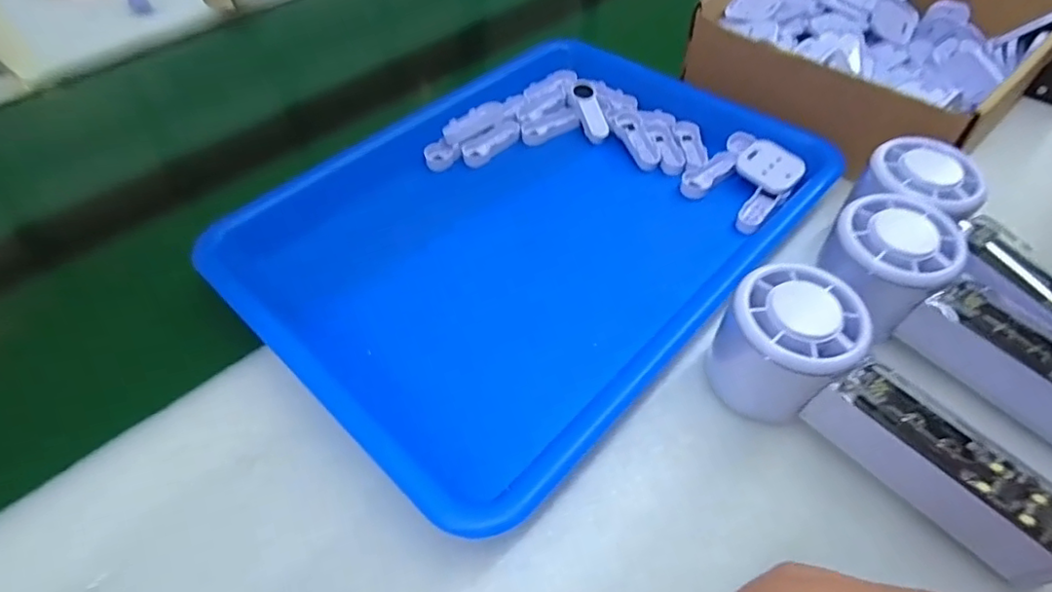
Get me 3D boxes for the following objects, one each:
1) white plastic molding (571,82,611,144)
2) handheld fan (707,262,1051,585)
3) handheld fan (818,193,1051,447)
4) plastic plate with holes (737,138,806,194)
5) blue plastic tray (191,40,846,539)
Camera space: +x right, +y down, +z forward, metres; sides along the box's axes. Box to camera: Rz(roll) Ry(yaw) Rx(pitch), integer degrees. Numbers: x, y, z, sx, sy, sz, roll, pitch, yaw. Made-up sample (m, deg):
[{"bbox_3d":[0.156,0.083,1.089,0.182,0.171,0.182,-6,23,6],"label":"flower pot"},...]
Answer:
[{"bbox_3d":[0.047,-0.138,0.425,0.018,0.008,0.051,-13,72,-9],"label":"white plastic molding"},{"bbox_3d":[0.157,0.051,0.250,0.056,0.058,0.155,-38,59,-25],"label":"handheld fan"},{"bbox_3d":[0.220,0.014,0.277,0.154,0.056,0.055,37,61,28],"label":"handheld fan"},{"bbox_3d":[0.160,-0.086,0.375,0.031,0.004,0.040,-42,62,-4],"label":"plastic plate with holes"},{"bbox_3d":[0.001,-0.057,0.360,0.259,0.026,0.333,37,61,25],"label":"blue plastic tray"}]

